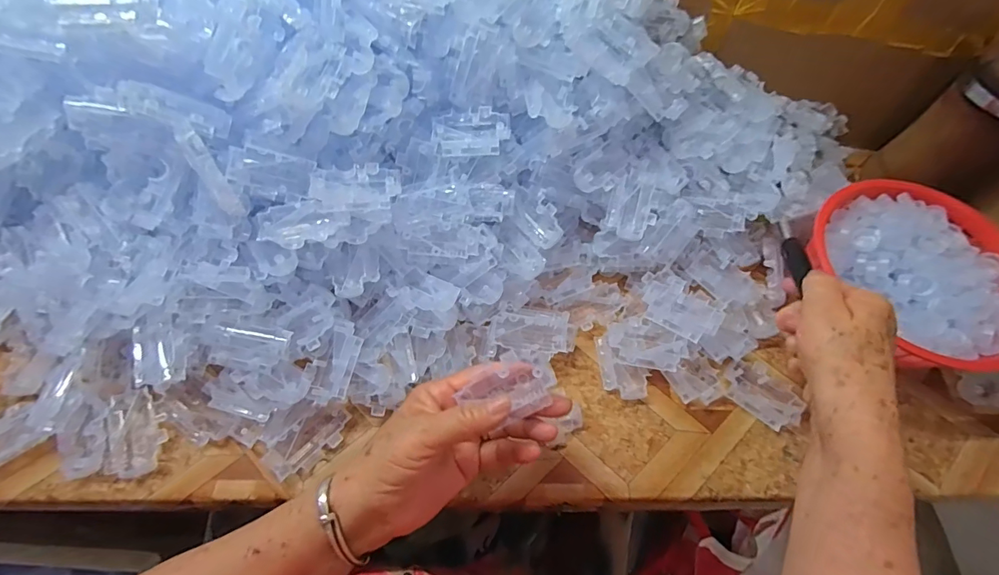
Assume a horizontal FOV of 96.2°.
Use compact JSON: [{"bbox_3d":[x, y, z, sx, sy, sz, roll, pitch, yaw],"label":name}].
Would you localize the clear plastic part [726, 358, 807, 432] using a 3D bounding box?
[{"bbox_3d":[0.237,0.096,0.405,0.069,0.012,0.041,39,68,15],"label":"clear plastic part"}]

